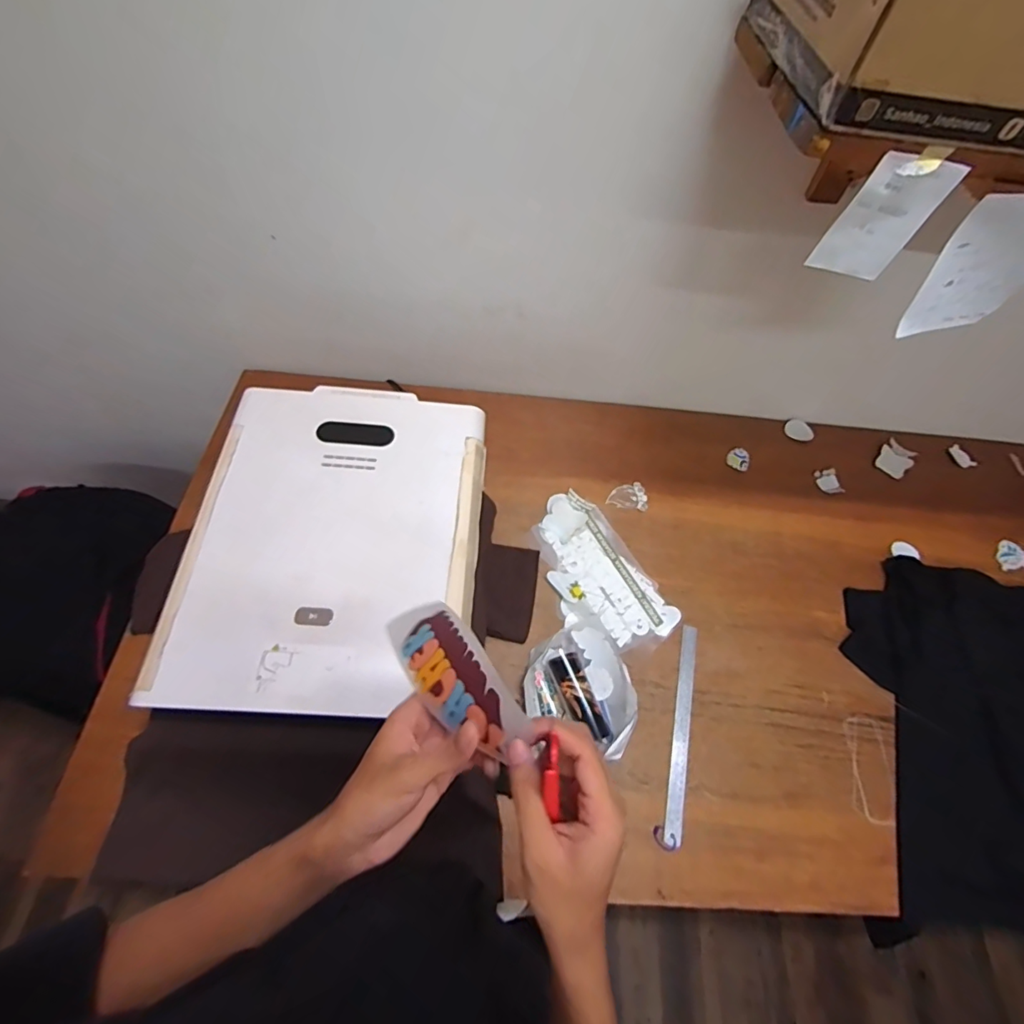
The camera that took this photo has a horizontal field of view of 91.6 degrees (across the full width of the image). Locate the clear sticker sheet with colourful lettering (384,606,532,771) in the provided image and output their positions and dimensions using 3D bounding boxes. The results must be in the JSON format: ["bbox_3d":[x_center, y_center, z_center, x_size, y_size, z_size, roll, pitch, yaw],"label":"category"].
[{"bbox_3d":[-0.047,0.119,0.380,0.056,0.037,0.163,-38,37,-19],"label":"clear sticker sheet with colourful lettering"}]

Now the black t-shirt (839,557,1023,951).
[{"bbox_3d":[0.927,0.381,0.864,0.741,0.179,0.562,2,61,-5],"label":"black t-shirt"}]

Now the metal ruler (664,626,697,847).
[{"bbox_3d":[0.273,0.345,0.799,0.027,0.007,0.324,13,64,6],"label":"metal ruler"}]

